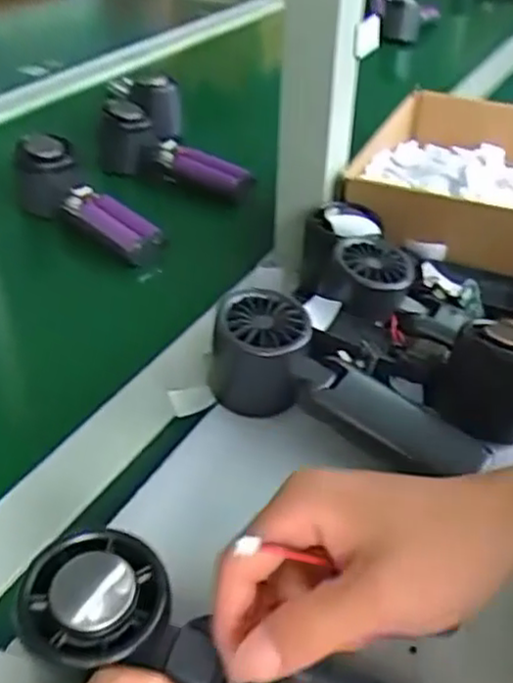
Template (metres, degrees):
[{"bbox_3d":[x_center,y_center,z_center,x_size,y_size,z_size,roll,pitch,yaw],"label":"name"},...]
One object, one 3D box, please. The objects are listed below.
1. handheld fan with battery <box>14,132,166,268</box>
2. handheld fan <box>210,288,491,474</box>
[{"bbox_3d":[-0.140,-0.112,0.584,0.153,0.051,0.047,36,50,20],"label":"handheld fan with battery"},{"bbox_3d":[0.046,0.031,0.388,0.159,0.054,0.053,27,45,12],"label":"handheld fan"}]

